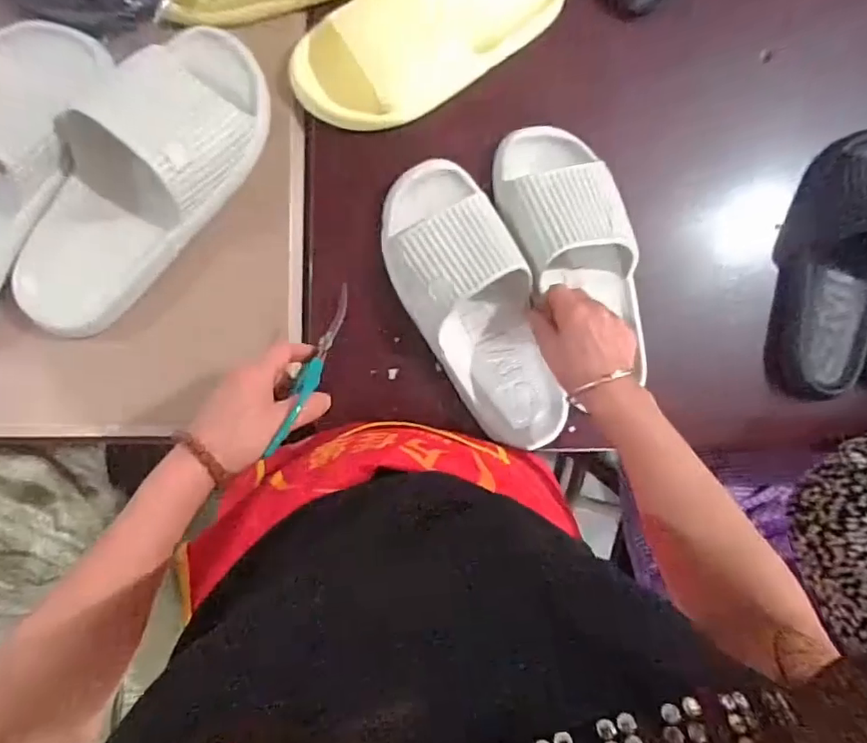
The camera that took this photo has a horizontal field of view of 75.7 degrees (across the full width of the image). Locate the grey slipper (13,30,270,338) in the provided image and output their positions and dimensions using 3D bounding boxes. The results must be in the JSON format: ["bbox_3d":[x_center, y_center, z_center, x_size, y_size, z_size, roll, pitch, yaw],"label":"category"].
[{"bbox_3d":[-0.236,-0.158,0.451,0.121,0.060,0.276,29,88,-8],"label":"grey slipper"}]

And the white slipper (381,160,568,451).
[{"bbox_3d":[0.040,-0.056,0.499,0.100,0.068,0.266,-29,96,-6],"label":"white slipper"}]

